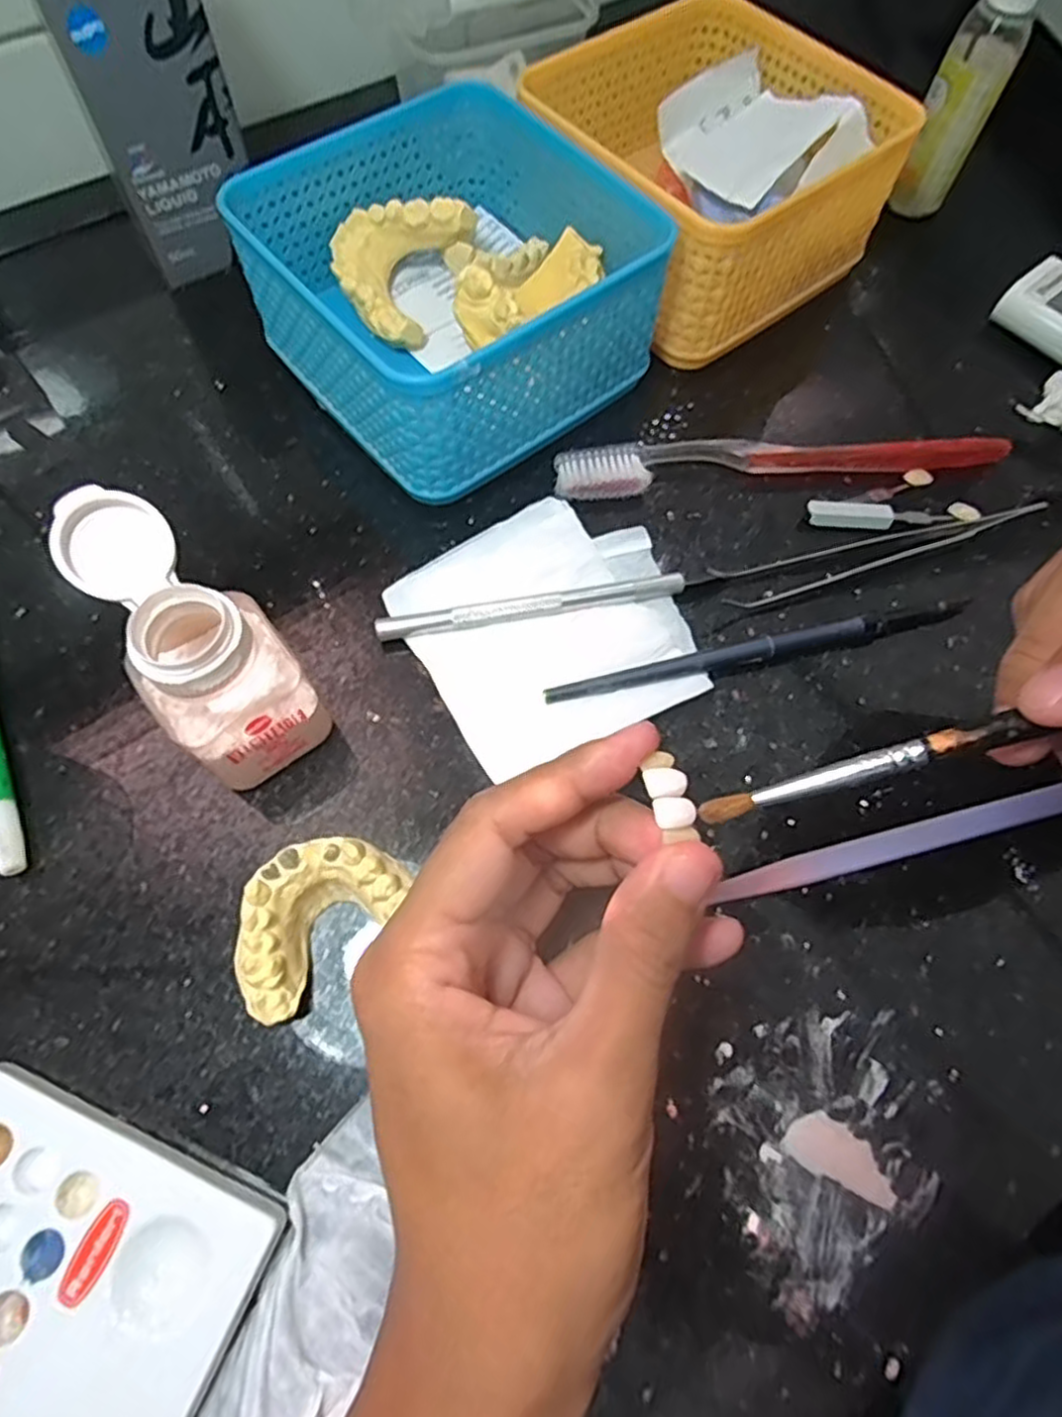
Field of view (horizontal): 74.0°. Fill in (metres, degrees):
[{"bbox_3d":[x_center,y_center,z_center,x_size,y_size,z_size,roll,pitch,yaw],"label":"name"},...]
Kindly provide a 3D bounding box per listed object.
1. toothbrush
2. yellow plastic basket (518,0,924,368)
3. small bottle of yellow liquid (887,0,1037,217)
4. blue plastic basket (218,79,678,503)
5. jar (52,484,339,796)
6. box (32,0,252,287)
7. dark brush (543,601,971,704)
[{"bbox_3d":[0.102,-0.105,0.291,0.185,0.012,0.021,-6,66,-4],"label":"toothbrush"},{"bbox_3d":[0.077,-0.242,0.320,0.131,0.062,0.130,-36,71,-16],"label":"yellow plastic basket"},{"bbox_3d":[0.218,-0.309,0.355,0.033,0.107,0.030,25,67,9],"label":"small bottle of yellow liquid"},{"bbox_3d":[-0.031,-0.169,0.287,0.128,0.065,0.127,-37,72,-16],"label":"blue plastic basket"},{"bbox_3d":[-0.098,-0.019,0.214,0.041,0.076,0.065,-33,71,-15],"label":"jar"},{"bbox_3d":[-0.159,-0.255,0.293,0.058,0.125,0.053,-29,70,-14],"label":"box"},{"bbox_3d":[0.085,-0.022,0.258,0.163,0.008,0.009,-11,66,-6],"label":"dark brush"}]

